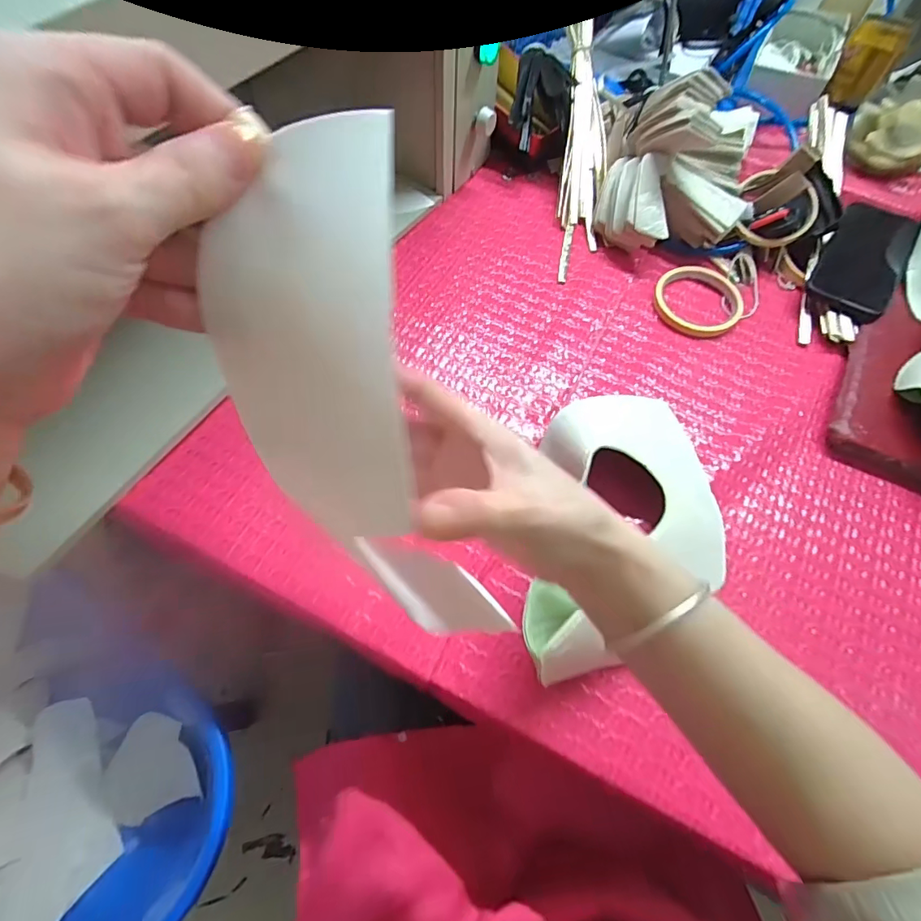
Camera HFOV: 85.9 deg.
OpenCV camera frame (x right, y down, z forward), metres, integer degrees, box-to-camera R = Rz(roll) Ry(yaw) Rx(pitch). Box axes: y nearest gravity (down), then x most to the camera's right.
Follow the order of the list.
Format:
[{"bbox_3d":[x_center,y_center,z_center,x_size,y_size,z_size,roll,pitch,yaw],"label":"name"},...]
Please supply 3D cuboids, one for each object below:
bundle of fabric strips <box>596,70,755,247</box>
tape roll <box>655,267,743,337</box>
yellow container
[{"bbox_3d":[0.238,-0.317,0.527,0.153,0.135,0.159,1,63,-2],"label":"bundle of fabric strips"},{"bbox_3d":[0.249,-0.168,0.521,0.089,0.012,0.087,1,63,-2],"label":"tape roll"},{"bbox_3d":[0.488,-0.482,0.591,0.057,0.068,0.045,32,65,13],"label":"yellow container"}]

